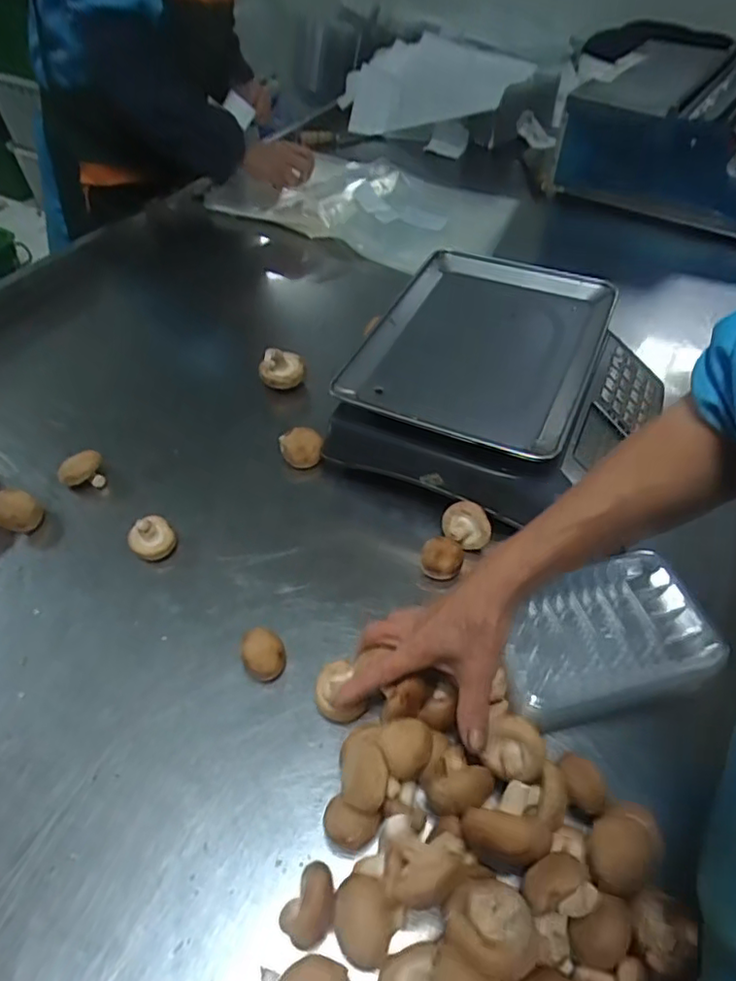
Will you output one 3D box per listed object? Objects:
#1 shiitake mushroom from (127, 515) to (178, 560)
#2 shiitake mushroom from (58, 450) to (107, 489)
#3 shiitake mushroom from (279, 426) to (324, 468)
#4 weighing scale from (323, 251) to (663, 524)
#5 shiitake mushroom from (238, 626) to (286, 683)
[{"bbox_3d":[-0.215,0.049,0.601,0.043,0.035,0.033,-25,53,-20],"label":"shiitake mushroom"},{"bbox_3d":[-0.313,-0.021,0.658,0.043,0.034,0.034,-14,50,-12],"label":"shiitake mushroom"},{"bbox_3d":[-0.076,-0.047,0.694,0.050,0.040,0.039,-5,49,-4],"label":"shiitake mushroom"},{"bbox_3d":[0.154,-0.121,0.697,0.304,0.127,0.327,22,52,18],"label":"weighing scale"},{"bbox_3d":[-0.090,0.144,0.517,0.036,0.040,0.036,0,48,0],"label":"shiitake mushroom"}]

